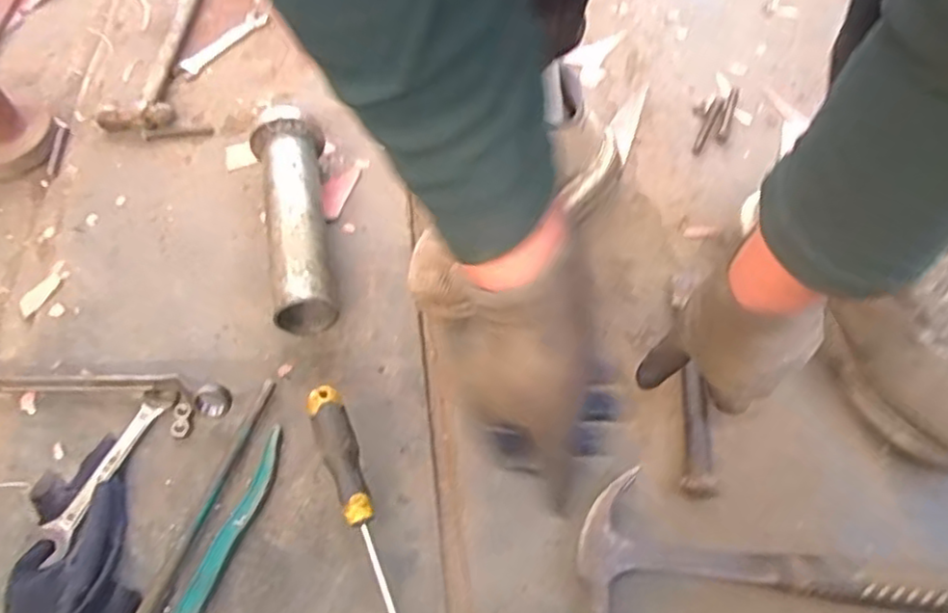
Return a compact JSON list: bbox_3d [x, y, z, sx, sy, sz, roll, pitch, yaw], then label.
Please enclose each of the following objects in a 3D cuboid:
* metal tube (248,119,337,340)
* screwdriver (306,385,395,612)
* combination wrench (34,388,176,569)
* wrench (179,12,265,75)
[{"bbox_3d":[-0.186,-0.085,0.696,0.067,0.071,0.234,-12,58,-3],"label":"metal tube"},{"bbox_3d":[-0.085,0.172,0.527,0.028,0.022,0.230,-19,76,-8],"label":"screwdriver"},{"bbox_3d":[-0.325,0.143,0.589,0.032,0.016,0.165,16,61,14],"label":"combination wrench"},{"bbox_3d":[-0.343,-0.366,0.921,0.033,0.008,0.144,28,64,20],"label":"wrench"}]

